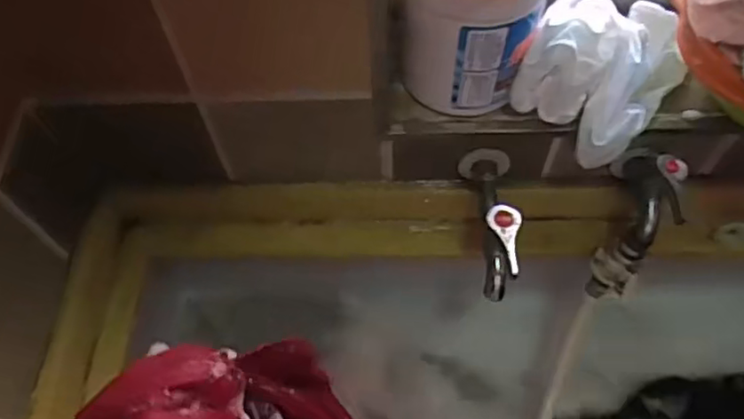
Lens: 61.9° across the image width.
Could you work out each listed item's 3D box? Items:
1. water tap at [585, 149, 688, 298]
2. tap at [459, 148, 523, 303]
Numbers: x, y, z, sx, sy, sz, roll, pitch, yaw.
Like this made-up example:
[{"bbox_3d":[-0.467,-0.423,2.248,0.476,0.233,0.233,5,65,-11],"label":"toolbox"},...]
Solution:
[{"bbox_3d":[0.238,0.013,0.573,0.045,0.145,0.101,11,61,9],"label":"water tap"},{"bbox_3d":[0.102,0.002,0.527,0.040,0.062,0.136,0,60,3],"label":"tap"}]

